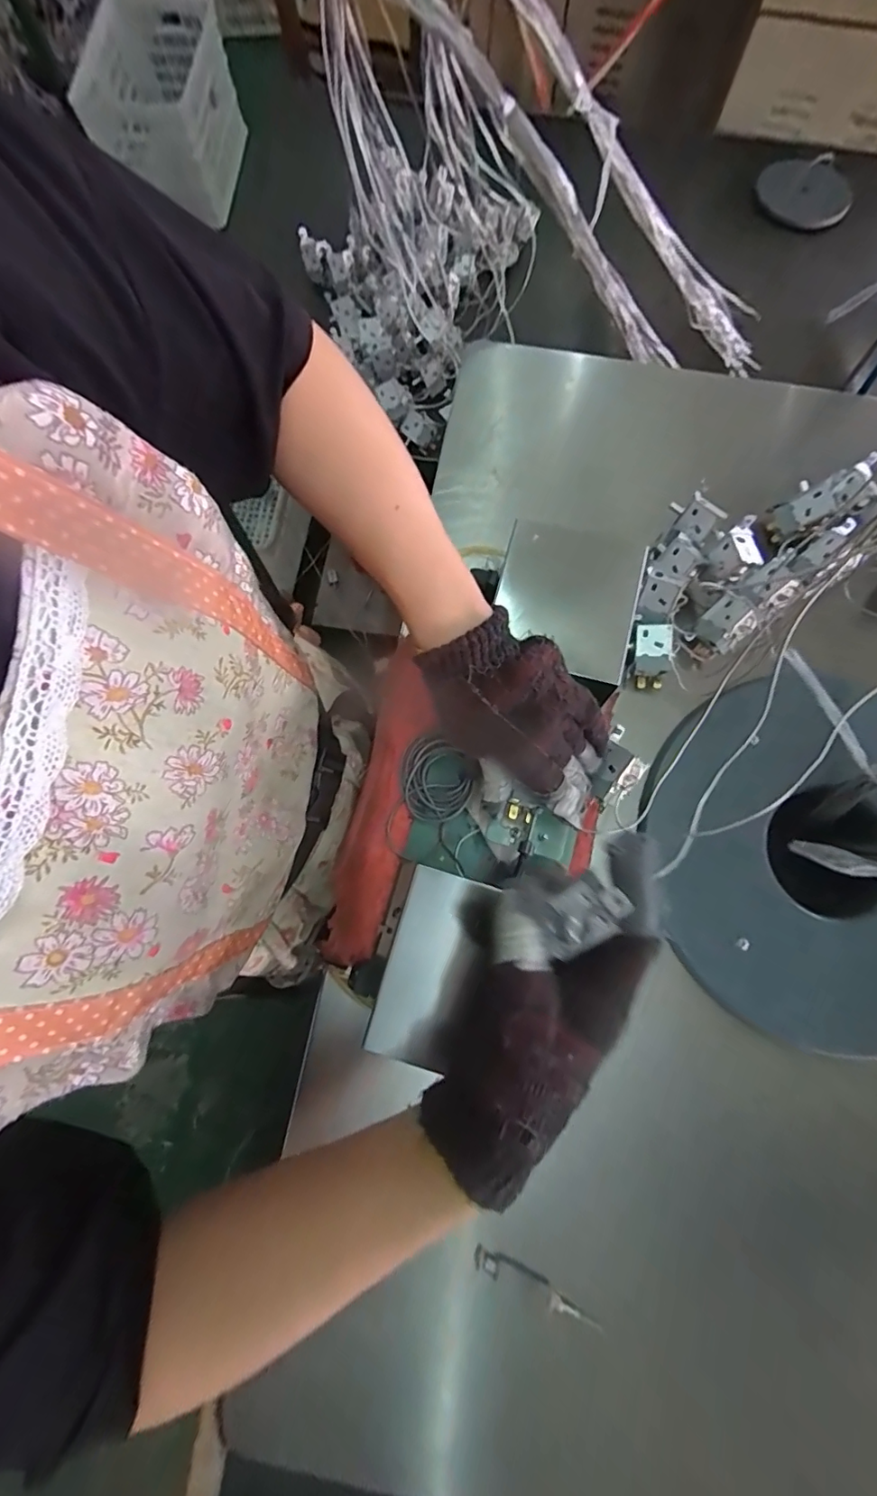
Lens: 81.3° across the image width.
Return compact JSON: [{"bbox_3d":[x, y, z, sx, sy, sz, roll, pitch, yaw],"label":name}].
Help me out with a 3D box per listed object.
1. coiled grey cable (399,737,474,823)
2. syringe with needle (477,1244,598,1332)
[{"bbox_3d":[-0.002,0.029,0.457,0.064,0.011,0.073,-1,77,0],"label":"coiled grey cable"},{"bbox_3d":[0.074,0.404,0.382,0.098,0.011,0.014,22,78,5],"label":"syringe with needle"}]

